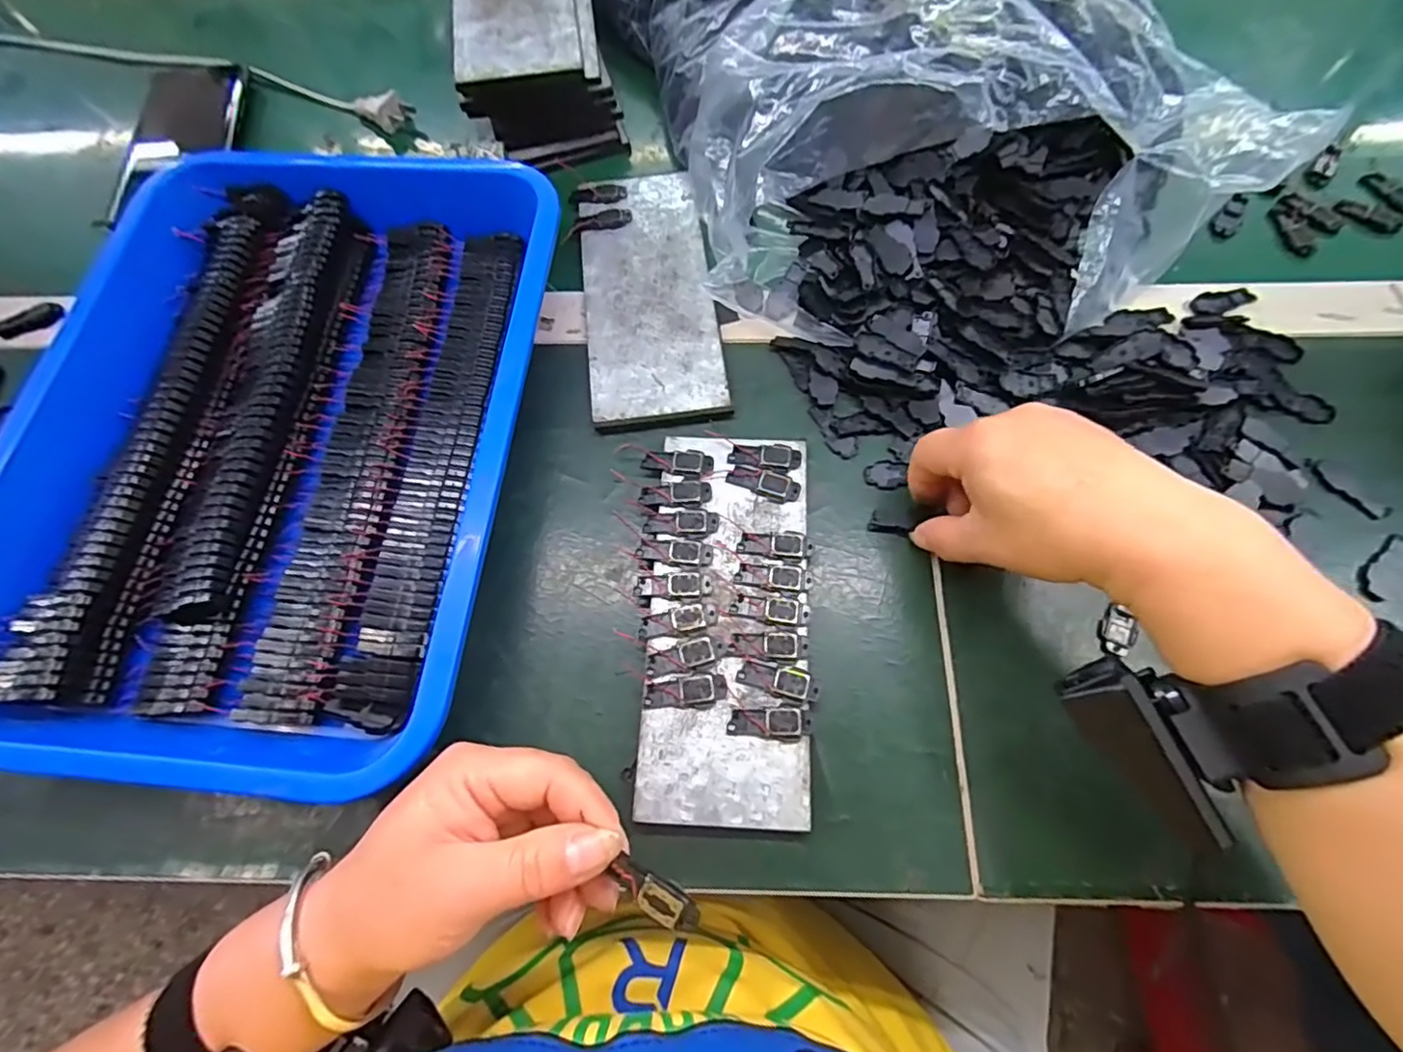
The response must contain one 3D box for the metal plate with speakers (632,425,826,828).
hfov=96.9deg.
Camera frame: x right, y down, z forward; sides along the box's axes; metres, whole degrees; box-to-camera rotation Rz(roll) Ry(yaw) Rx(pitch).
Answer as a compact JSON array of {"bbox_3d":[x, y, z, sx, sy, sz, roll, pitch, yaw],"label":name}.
[{"bbox_3d":[0.011,0.044,0.314,0.086,0.012,0.192,1,69,2],"label":"metal plate with speakers"}]

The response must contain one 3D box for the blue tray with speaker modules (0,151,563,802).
[{"bbox_3d":[-0.223,-0.053,0.339,0.259,0.046,0.350,5,69,4],"label":"blue tray with speaker modules"}]

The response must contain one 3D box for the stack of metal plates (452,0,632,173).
[{"bbox_3d":[-0.119,-0.351,0.438,0.093,0.062,0.193,-12,69,-2],"label":"stack of metal plates"}]

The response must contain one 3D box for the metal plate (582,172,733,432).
[{"bbox_3d":[-0.034,-0.151,0.388,0.079,0.004,0.197,-8,69,-1],"label":"metal plate"}]

